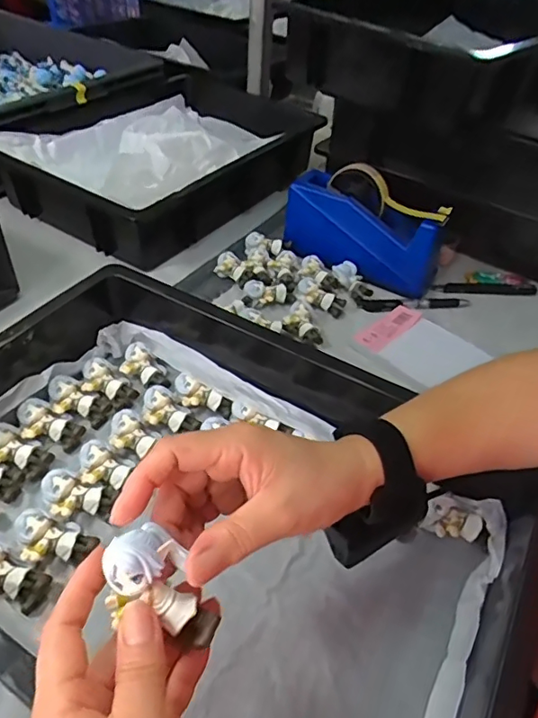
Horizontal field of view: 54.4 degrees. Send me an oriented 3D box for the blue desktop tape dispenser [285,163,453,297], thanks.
[{"bbox_3d":[0.114,-0.161,0.638,0.194,0.117,0.068,20,45,15],"label":"blue desktop tape dispenser"}]

